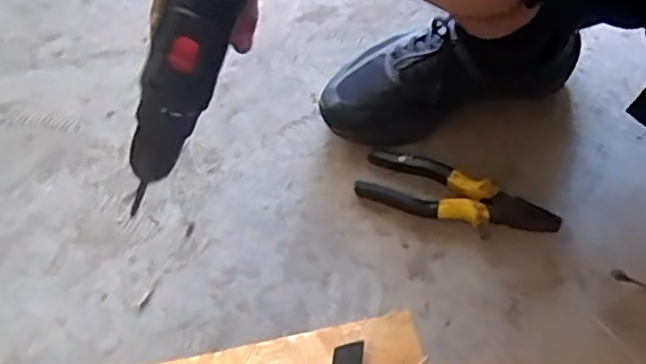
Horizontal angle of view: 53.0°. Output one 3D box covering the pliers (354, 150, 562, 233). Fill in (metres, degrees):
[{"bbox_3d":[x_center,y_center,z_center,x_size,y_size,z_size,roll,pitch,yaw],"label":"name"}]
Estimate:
[{"bbox_3d":[0.132,0.013,0.638,0.191,0.023,0.055,18,63,13],"label":"pliers"}]

